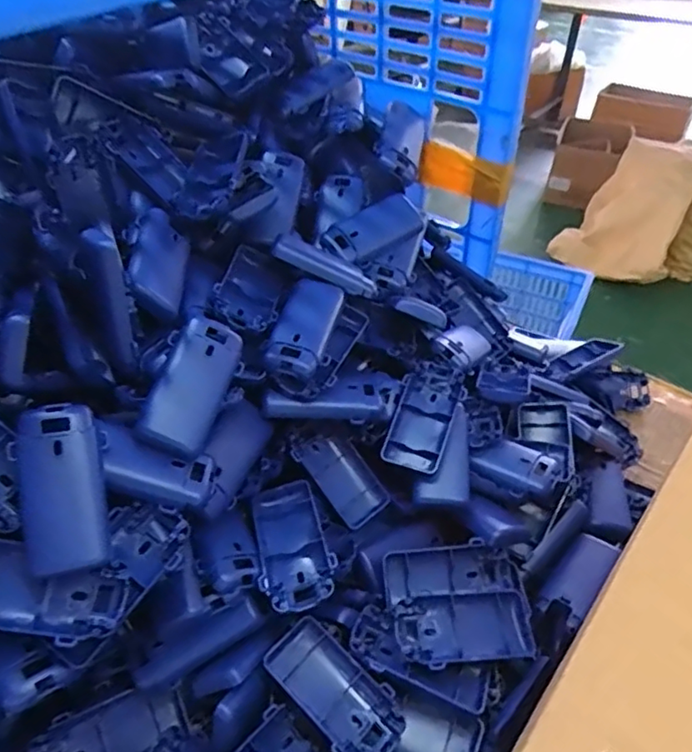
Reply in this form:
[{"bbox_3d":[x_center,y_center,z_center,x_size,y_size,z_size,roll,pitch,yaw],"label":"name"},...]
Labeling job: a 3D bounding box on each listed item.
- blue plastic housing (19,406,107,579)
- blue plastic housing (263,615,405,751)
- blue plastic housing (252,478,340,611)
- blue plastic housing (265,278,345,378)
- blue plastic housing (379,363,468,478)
[{"bbox_3d":[-0.163,0.065,0.344,0.040,0.030,0.094,-9,81,-8],"label":"blue plastic housing"},{"bbox_3d":[-0.007,0.211,0.398,0.049,0.026,0.094,-34,52,-30],"label":"blue plastic housing"},{"bbox_3d":[-0.040,0.121,0.425,0.050,0.016,0.095,-14,45,-14],"label":"blue plastic housing"},{"bbox_3d":[-0.030,-0.040,0.473,0.041,0.020,0.096,9,44,10],"label":"blue plastic housing"},{"bbox_3d":[0.066,0.033,0.494,0.048,0.014,0.096,16,65,17],"label":"blue plastic housing"}]

